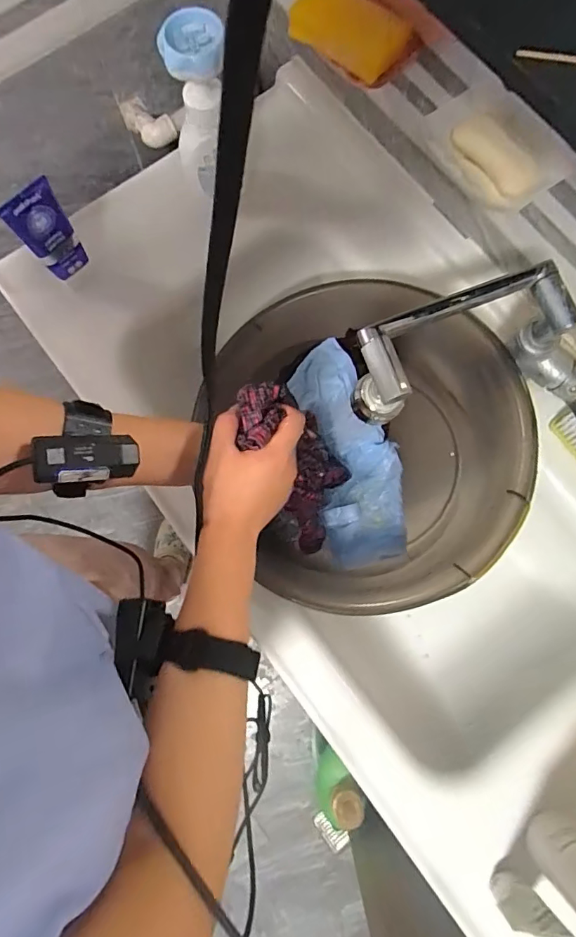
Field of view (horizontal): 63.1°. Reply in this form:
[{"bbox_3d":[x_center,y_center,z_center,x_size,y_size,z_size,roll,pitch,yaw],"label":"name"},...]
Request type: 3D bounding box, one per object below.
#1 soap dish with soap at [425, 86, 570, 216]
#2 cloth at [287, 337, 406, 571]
[{"bbox_3d":[0.190,-0.302,0.442,0.070,0.039,0.125,-40,82,-7],"label":"soap dish with soap"},{"bbox_3d":[0.080,-0.019,0.598,0.105,0.042,0.280,-14,80,-3],"label":"cloth"}]

